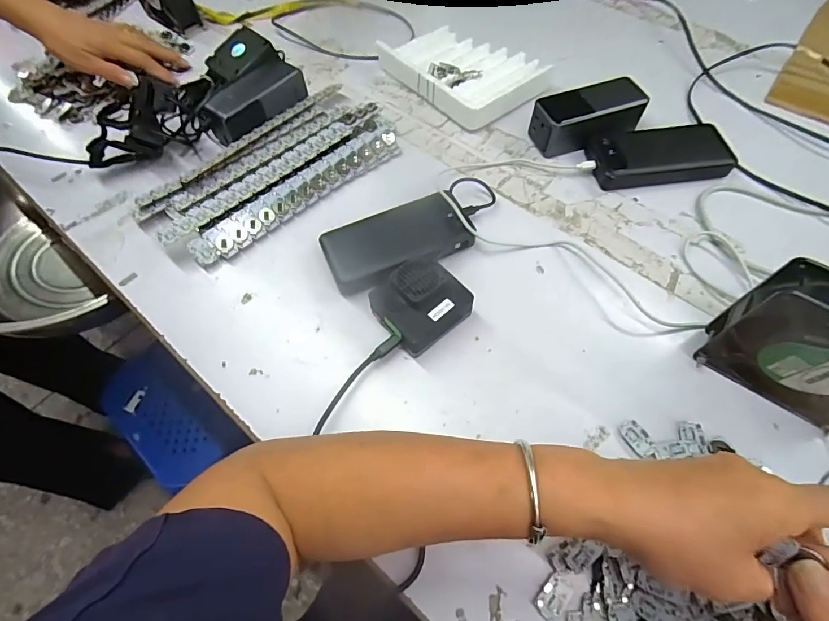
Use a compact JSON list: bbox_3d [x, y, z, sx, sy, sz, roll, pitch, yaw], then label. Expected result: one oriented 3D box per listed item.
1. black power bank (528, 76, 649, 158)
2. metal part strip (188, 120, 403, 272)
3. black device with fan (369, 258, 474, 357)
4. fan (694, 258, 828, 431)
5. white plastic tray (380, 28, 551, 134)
[{"bbox_3d":[0.212,-0.240,0.519,0.129,0.048,0.057,-20,62,-8],"label":"black power bank"},{"bbox_3d":[-0.128,-0.144,0.495,0.286,0.023,0.040,-40,66,-18],"label":"metal part strip"},{"bbox_3d":[0.005,-0.007,0.400,0.075,0.047,0.074,-39,66,-17],"label":"black device with fan"},{"bbox_3d":[0.312,0.030,0.325,0.116,0.117,0.045,31,67,19],"label":"fan"},{"bbox_3d":[0.071,-0.342,0.592,0.154,0.035,0.215,-36,65,-16],"label":"white plastic tray"}]

